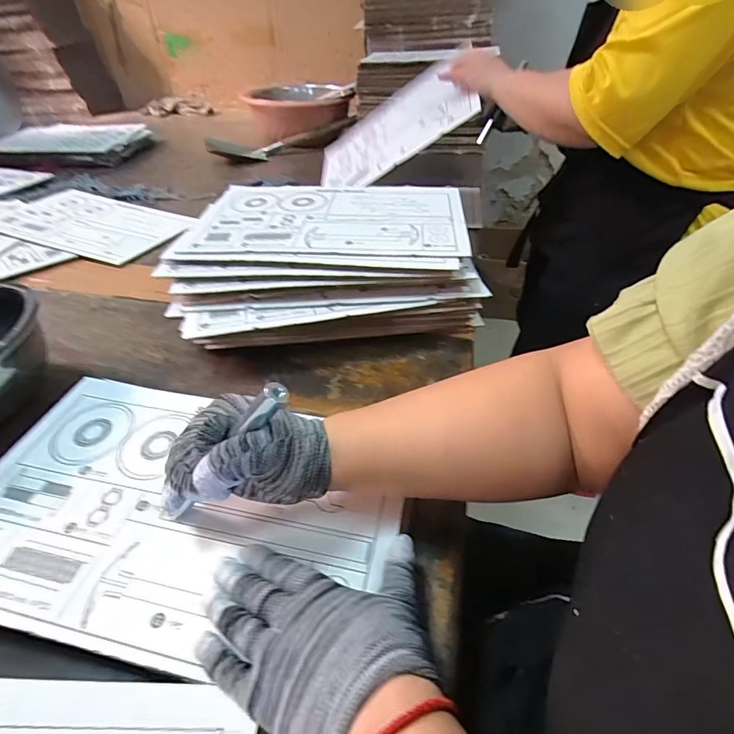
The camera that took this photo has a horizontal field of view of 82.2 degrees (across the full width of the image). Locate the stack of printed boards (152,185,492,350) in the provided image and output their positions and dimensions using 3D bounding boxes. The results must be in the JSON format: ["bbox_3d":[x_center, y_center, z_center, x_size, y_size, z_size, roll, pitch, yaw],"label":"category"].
[{"bbox_3d":[-0.056,-0.152,0.615,0.413,0.123,0.312,-6,42,-6],"label":"stack of printed boards"}]

